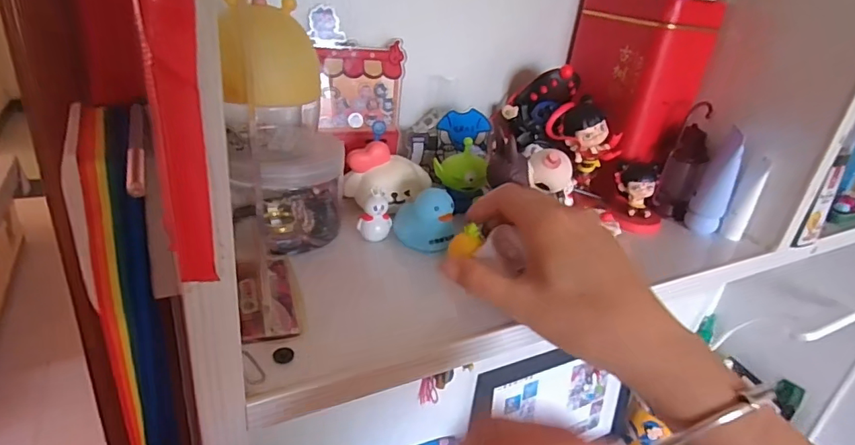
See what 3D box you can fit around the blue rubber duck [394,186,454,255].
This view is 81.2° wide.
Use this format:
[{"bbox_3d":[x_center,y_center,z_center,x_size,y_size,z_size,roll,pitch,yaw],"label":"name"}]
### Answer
[{"bbox_3d":[-0.002,-0.005,0.355,0.039,0.037,0.038,3,27,-10],"label":"blue rubber duck"}]

